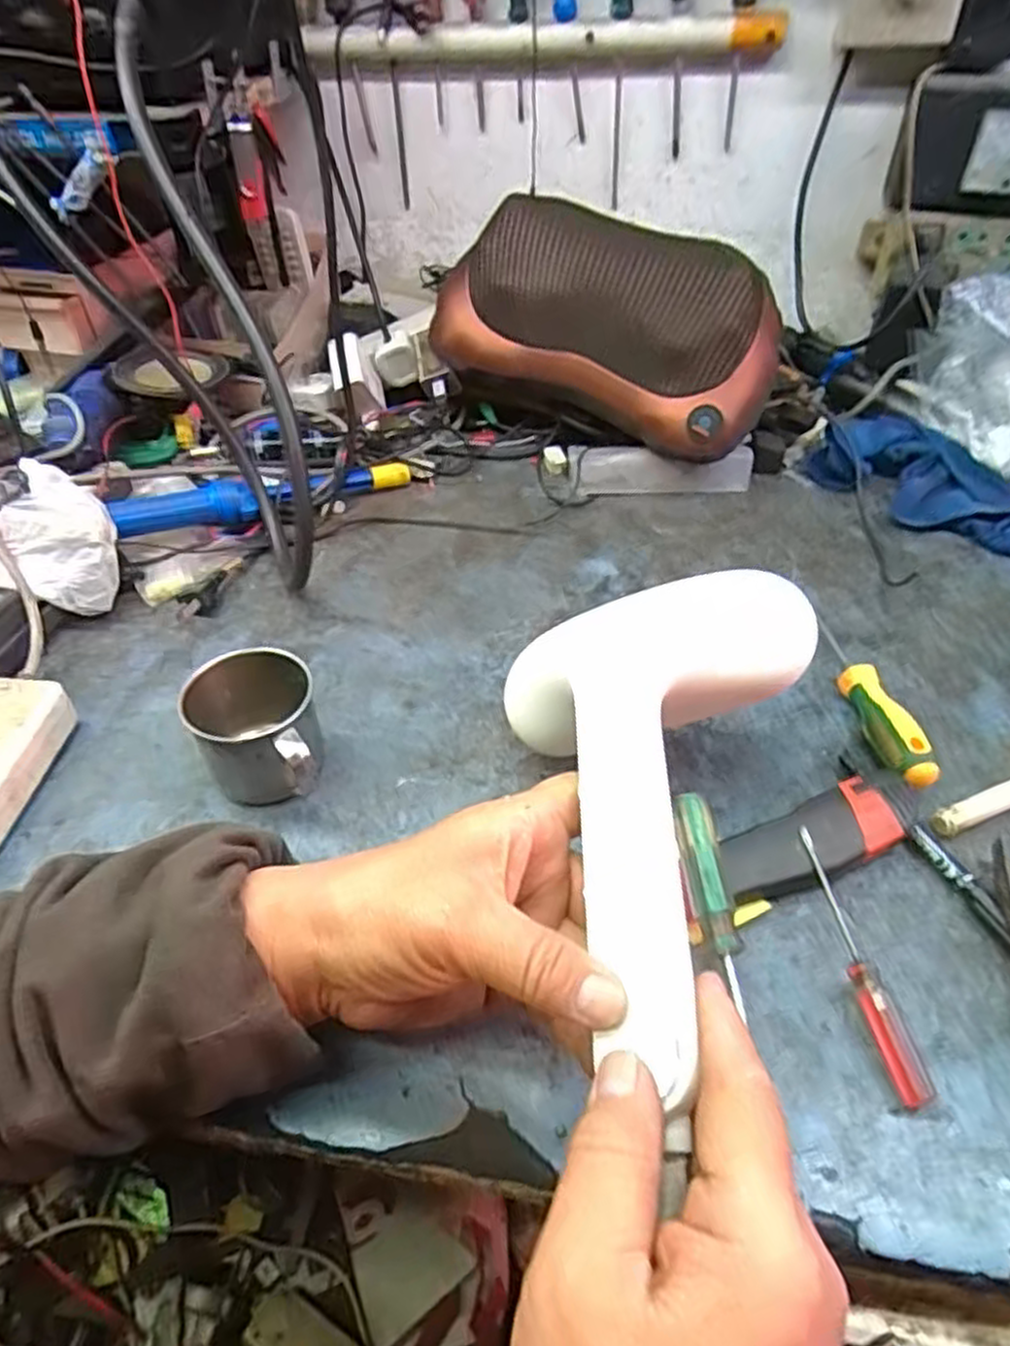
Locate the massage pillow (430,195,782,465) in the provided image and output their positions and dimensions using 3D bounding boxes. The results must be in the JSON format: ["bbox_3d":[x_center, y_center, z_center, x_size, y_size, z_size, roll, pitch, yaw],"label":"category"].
[{"bbox_3d":[0.089,-0.292,0.662,0.292,0.161,0.100,27,14,15],"label":"massage pillow"}]

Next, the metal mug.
[{"bbox_3d":[-0.136,0.037,0.427,0.066,0.062,0.081,-11,44,-11],"label":"metal mug"}]

